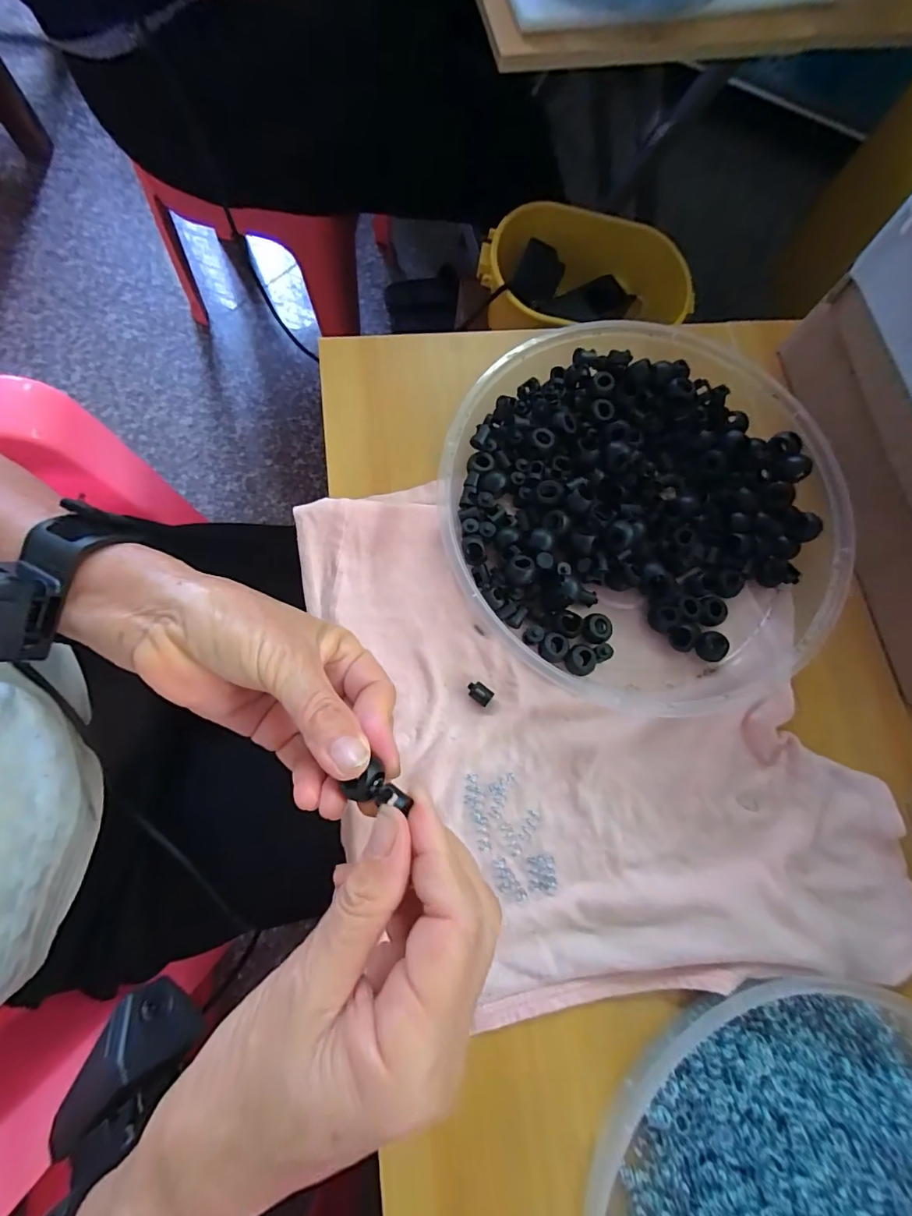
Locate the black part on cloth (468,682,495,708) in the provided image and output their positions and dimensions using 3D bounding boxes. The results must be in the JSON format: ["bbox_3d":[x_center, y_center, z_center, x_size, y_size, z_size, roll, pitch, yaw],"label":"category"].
[{"bbox_3d":[0.013,0.048,0.262,0.015,0.004,0.010,37,77,3],"label":"black part on cloth"}]

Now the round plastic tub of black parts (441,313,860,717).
[{"bbox_3d":[0.115,-0.065,0.281,0.227,0.037,0.230,1,78,-6],"label":"round plastic tub of black parts"}]

